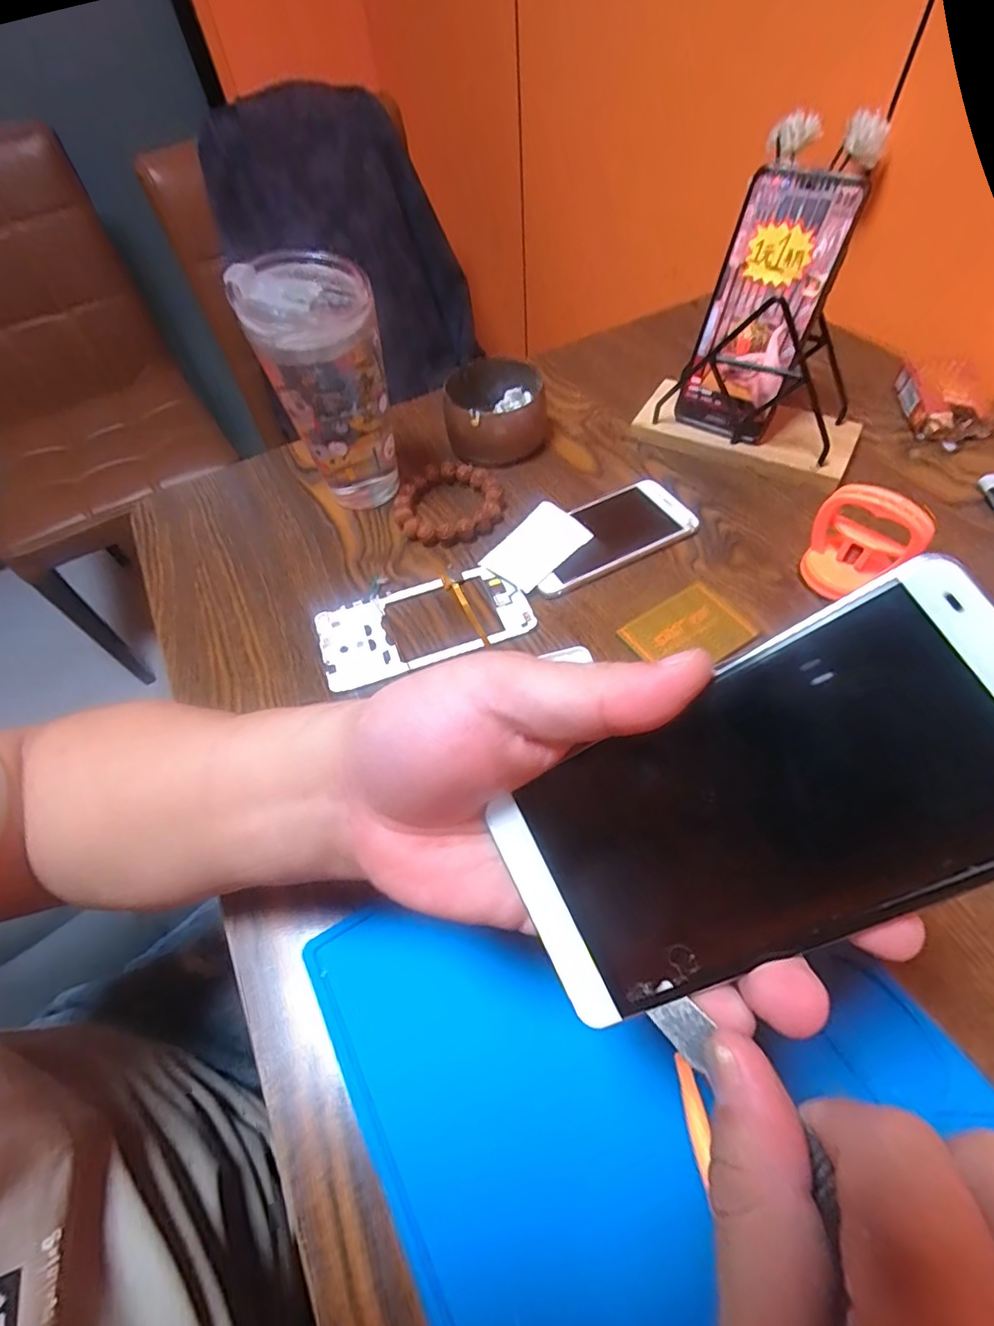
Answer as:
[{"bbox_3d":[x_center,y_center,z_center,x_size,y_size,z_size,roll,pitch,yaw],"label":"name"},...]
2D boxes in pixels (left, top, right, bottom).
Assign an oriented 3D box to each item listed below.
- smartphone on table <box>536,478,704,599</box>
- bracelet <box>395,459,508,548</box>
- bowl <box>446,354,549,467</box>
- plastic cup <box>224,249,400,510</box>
[{"bbox_3d":[0.080,-0.098,0.420,0.132,0.011,0.070,-27,58,-13],"label":"smartphone on table"},{"bbox_3d":[-0.038,-0.128,0.446,0.087,0.015,0.081,-13,56,-4],"label":"bracelet"},{"bbox_3d":[-0.003,-0.225,0.488,0.086,0.048,0.088,-2,56,3],"label":"bowl"},{"bbox_3d":[-0.122,-0.199,0.415,0.079,0.157,0.082,-2,56,3],"label":"plastic cup"}]

